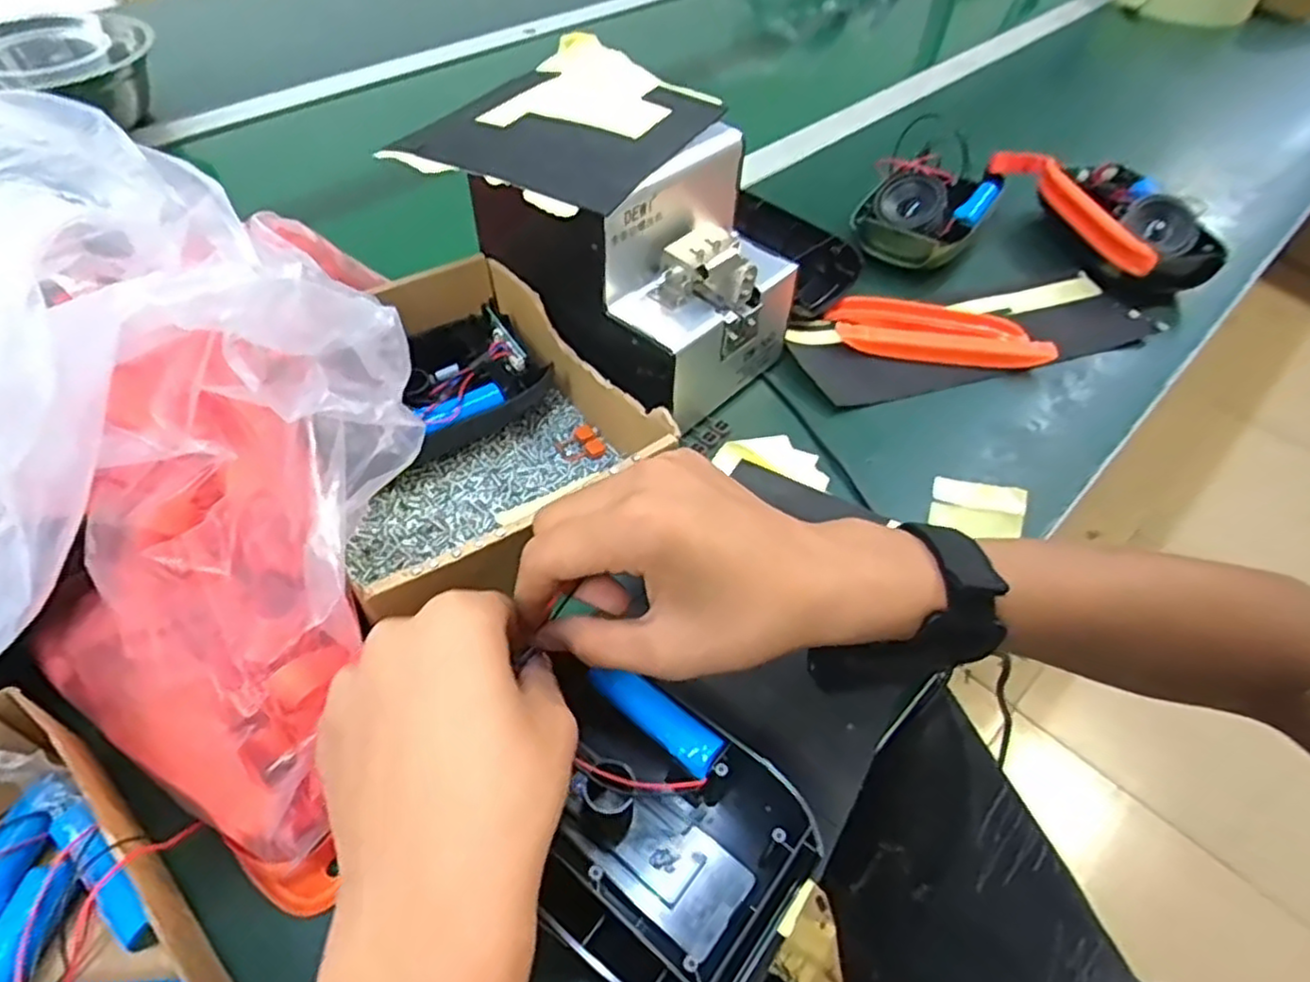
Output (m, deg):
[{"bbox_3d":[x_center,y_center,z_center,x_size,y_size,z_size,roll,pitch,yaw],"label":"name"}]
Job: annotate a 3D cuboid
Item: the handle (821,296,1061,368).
[{"bbox_3d":[0.214,-0.119,0.535,0.154,0.017,0.054,9,50,5],"label":"handle"}]

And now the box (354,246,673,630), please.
[{"bbox_3d":[-0.115,-0.043,0.420,0.173,0.065,0.219,-27,56,-23],"label":"box"}]

